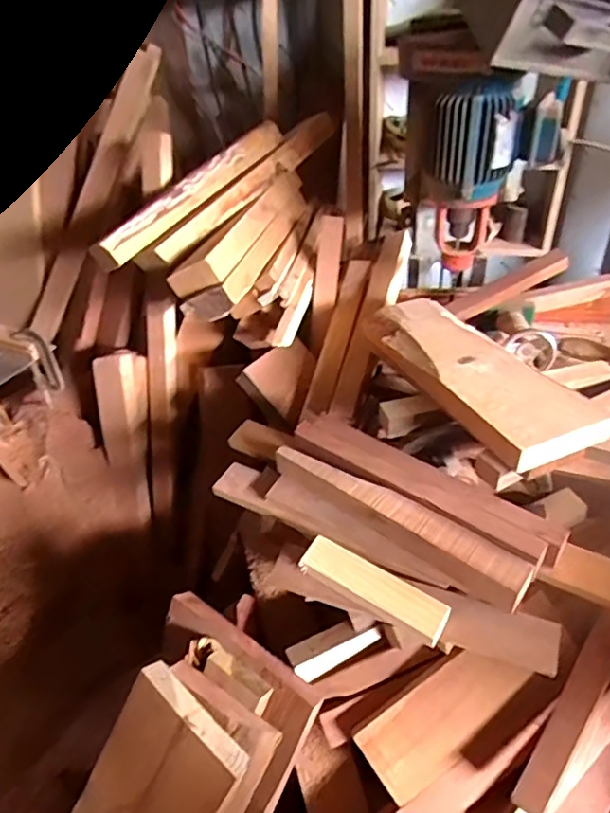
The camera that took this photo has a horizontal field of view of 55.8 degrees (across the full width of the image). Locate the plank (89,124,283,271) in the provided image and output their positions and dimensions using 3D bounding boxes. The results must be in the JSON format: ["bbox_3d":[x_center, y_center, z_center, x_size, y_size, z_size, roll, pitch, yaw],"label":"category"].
[{"bbox_3d":[-0.230,-0.458,1.229,0.081,0.062,0.539,25,59,32],"label":"plank"}]

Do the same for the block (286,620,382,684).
[{"bbox_3d":[0.047,0.383,0.928,0.144,0.036,0.058,-19,40,-17],"label":"block"}]

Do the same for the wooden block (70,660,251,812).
[{"bbox_3d":[-0.280,0.677,0.872,0.202,0.571,0.050,31,13,20],"label":"wooden block"}]

